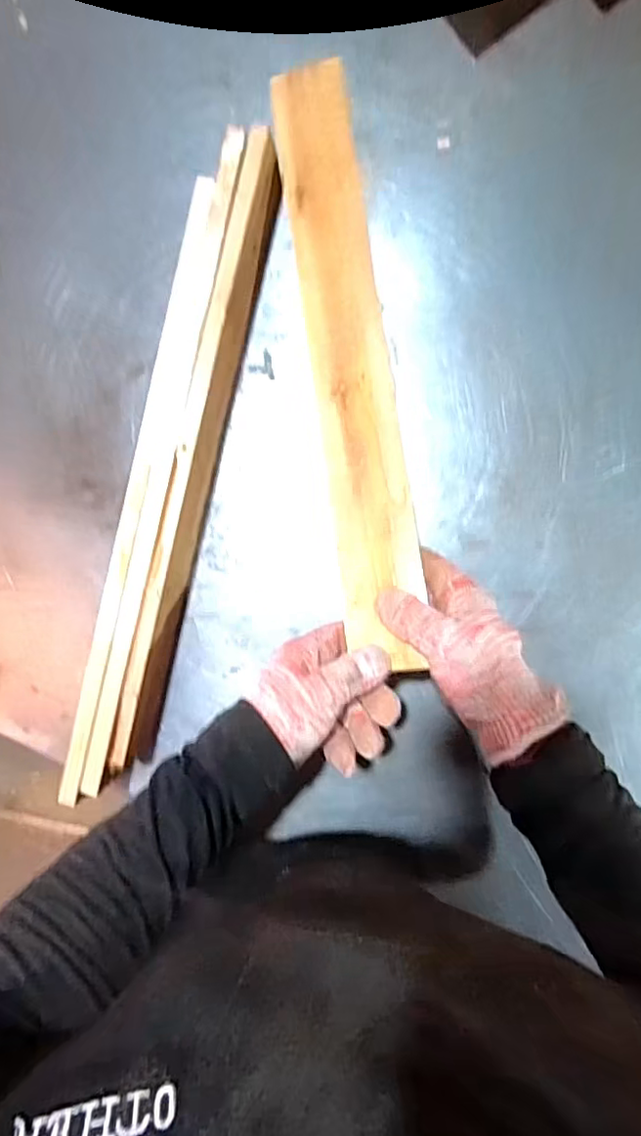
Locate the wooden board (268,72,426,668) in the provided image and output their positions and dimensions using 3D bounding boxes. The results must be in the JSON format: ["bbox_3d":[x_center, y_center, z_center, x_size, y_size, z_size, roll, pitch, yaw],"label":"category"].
[{"bbox_3d":[0.020,-0.166,0.432,0.058,0.013,0.469,-8,81,5],"label":"wooden board"}]

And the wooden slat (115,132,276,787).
[{"bbox_3d":[-0.097,-0.088,0.474,0.014,0.062,0.487,14,92,5],"label":"wooden slat"}]

